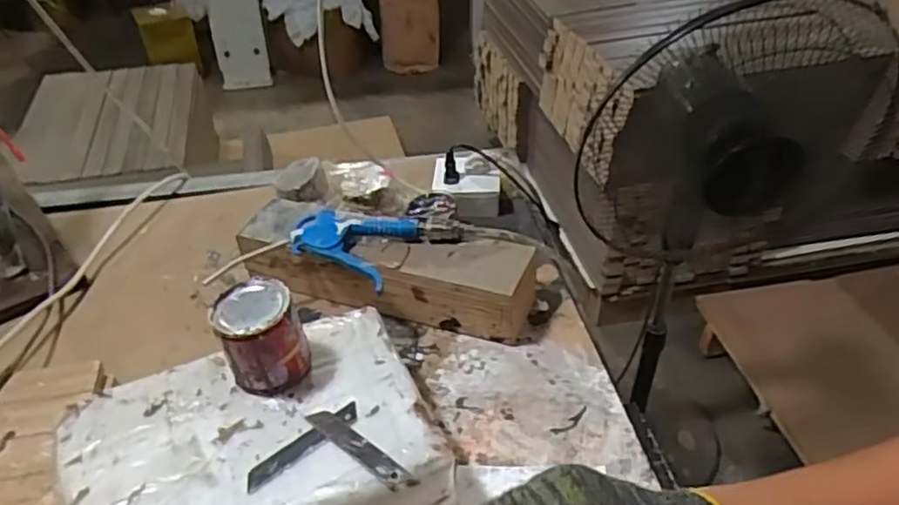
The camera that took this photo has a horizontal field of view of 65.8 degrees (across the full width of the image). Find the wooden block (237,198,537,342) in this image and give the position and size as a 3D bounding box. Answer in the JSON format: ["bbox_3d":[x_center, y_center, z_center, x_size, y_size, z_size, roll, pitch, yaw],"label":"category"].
[{"bbox_3d":[-0.072,0.019,0.779,0.344,0.081,0.091,15,41,19],"label":"wooden block"}]

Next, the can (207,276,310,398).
[{"bbox_3d":[-0.156,0.070,0.571,0.061,0.072,0.065,0,38,0],"label":"can"}]

